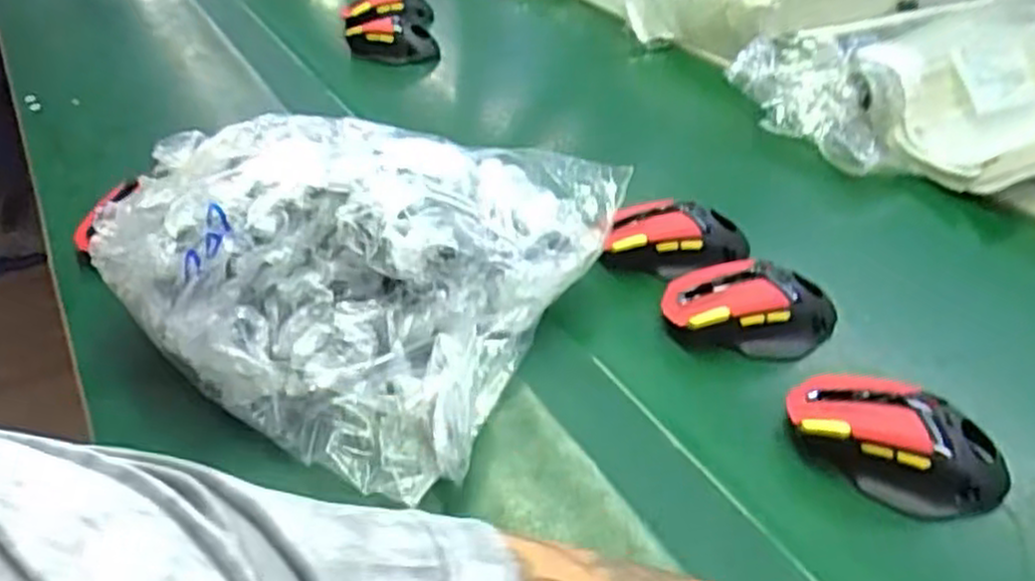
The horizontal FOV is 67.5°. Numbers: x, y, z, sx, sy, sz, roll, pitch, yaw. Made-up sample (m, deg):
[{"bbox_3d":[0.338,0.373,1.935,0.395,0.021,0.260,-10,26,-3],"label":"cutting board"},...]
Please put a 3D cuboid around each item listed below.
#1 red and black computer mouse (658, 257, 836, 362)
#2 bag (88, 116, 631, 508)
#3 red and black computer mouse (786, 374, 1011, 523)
[{"bbox_3d":[0.160,0.011,0.537,0.112,0.039,0.059,3,40,7],"label":"red and black computer mouse"},{"bbox_3d":[-0.125,-0.034,0.545,0.314,0.114,0.262,16,43,21],"label":"bag"},{"bbox_3d":[0.217,0.087,0.446,0.116,0.044,0.058,15,42,21],"label":"red and black computer mouse"}]

